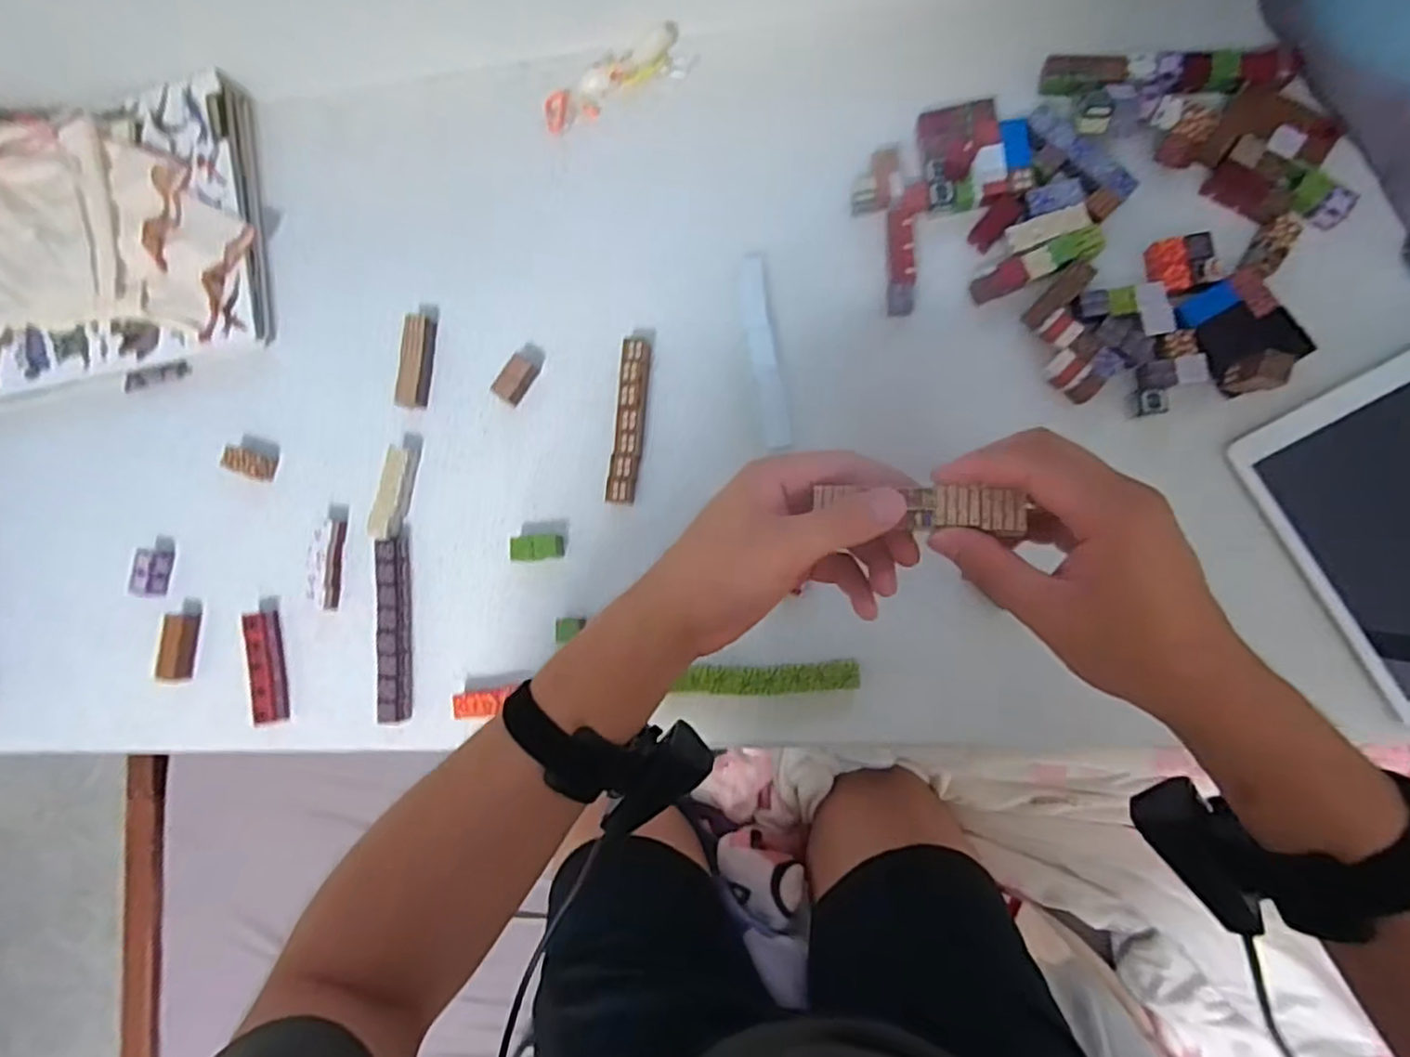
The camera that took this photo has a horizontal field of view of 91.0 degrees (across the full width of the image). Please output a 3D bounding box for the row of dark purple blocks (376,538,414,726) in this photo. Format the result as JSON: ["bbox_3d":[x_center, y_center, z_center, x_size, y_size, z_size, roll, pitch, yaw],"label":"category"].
[{"bbox_3d":[-0.274,0.090,0.613,0.025,0.021,0.159,-1,86,9],"label":"row of dark purple blocks"}]

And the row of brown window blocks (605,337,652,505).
[{"bbox_3d":[-0.063,-0.092,0.595,0.024,0.025,0.139,6,87,9],"label":"row of brown window blocks"}]

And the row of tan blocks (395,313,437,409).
[{"bbox_3d":[-0.263,-0.153,0.632,0.024,0.020,0.084,6,87,9],"label":"row of tan blocks"}]

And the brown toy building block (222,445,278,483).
[{"bbox_3d":[-0.428,-0.061,0.648,0.041,0.025,0.025,15,89,10],"label":"brown toy building block"}]

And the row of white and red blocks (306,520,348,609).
[{"bbox_3d":[-0.349,0.033,0.637,0.027,0.024,0.080,-1,86,9],"label":"row of white and red blocks"}]

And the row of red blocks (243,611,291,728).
[{"bbox_3d":[-0.404,0.129,0.638,0.023,0.022,0.101,-12,84,8],"label":"row of red blocks"}]

